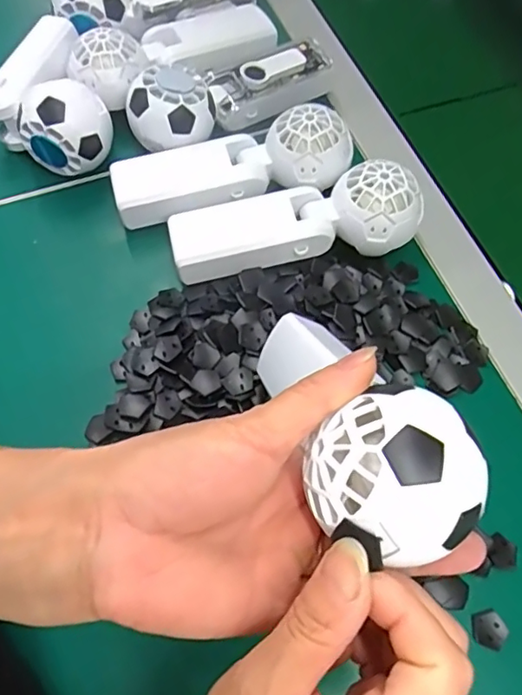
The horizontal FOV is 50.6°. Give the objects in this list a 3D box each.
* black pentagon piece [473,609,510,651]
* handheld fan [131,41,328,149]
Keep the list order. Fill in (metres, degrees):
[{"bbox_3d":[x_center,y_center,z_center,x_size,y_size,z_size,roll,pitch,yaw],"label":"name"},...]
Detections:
[{"bbox_3d":[0.125,0.152,0.297,0.018,0.004,0.019,4,64,-1],"label":"black pentagon piece"},{"bbox_3d":[-0.017,-0.198,0.420,0.171,0.047,0.052,-31,70,-16],"label":"handheld fan"}]

